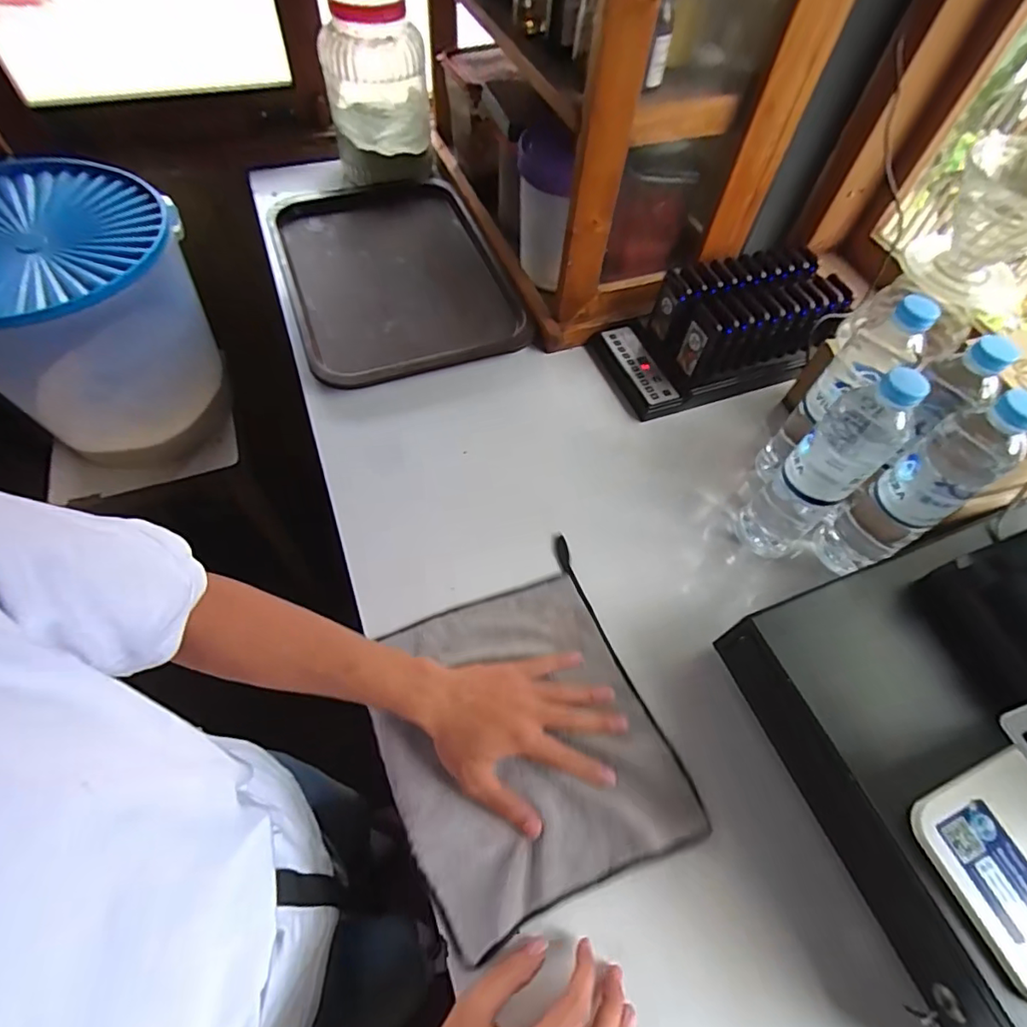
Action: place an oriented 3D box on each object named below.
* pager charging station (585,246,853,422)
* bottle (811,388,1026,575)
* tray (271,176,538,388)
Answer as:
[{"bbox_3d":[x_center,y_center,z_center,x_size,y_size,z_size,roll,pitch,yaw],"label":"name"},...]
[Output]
[{"bbox_3d":[0.260,-0.238,0.688,0.282,0.104,0.145,-18,63,-14],"label":"pager charging station"},{"bbox_3d":[0.372,-0.013,0.506,0.076,0.259,0.067,-28,66,-19],"label":"bottle"},{"bbox_3d":[-0.174,-0.358,0.787,0.300,0.027,0.426,-17,63,-14],"label":"tray"}]

